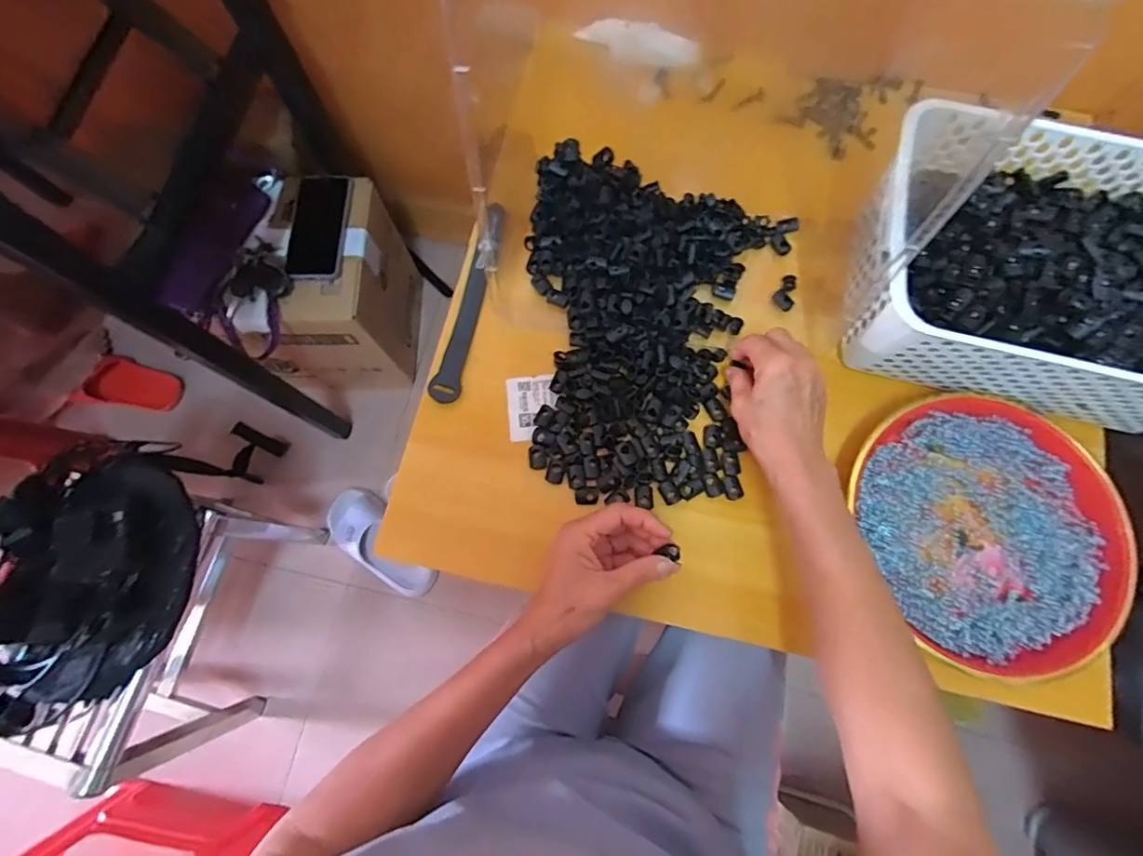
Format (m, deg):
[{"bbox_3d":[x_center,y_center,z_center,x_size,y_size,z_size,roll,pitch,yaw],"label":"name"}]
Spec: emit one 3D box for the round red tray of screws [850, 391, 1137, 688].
[{"bbox_3d":[0.337,0.080,0.423,0.191,0.023,0.218,-24,77,-5],"label":"round red tray of screws"}]

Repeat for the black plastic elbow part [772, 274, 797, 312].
[{"bbox_3d":[0.201,-0.126,0.486,0.019,0.009,0.036,32,78,8],"label":"black plastic elbow part"}]

